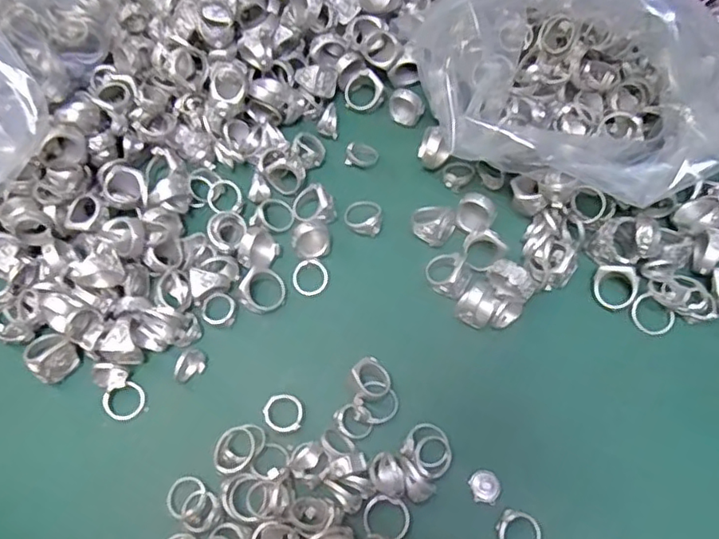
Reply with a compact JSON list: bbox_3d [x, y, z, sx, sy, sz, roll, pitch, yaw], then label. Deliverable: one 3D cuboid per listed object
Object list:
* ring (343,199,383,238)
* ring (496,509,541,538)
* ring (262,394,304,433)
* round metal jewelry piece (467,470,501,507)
[{"bbox_3d":[0.002,-0.035,0.402,0.024,0.010,0.027,-4,64,-1],"label":"ring"},{"bbox_3d":[0.081,0.136,0.318,0.023,0.008,0.023,-1,64,1],"label":"ring"},{"bbox_3d":[-0.042,0.081,0.349,0.022,0.008,0.020,-1,64,1],"label":"ring"},{"bbox_3d":[0.068,0.116,0.331,0.016,0.004,0.018,-15,64,-6],"label":"round metal jewelry piece"}]

